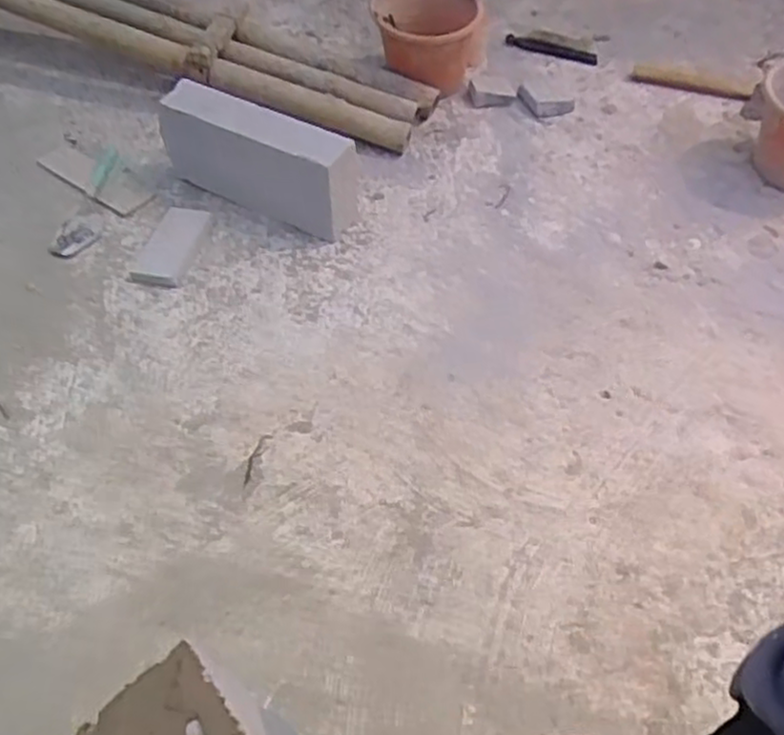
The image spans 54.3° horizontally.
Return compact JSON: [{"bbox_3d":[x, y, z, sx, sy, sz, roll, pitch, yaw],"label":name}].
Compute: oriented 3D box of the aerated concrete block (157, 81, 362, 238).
[{"bbox_3d":[-0.281,-0.445,1.635,0.484,0.194,0.097,27,58,20],"label":"aerated concrete block"}]

